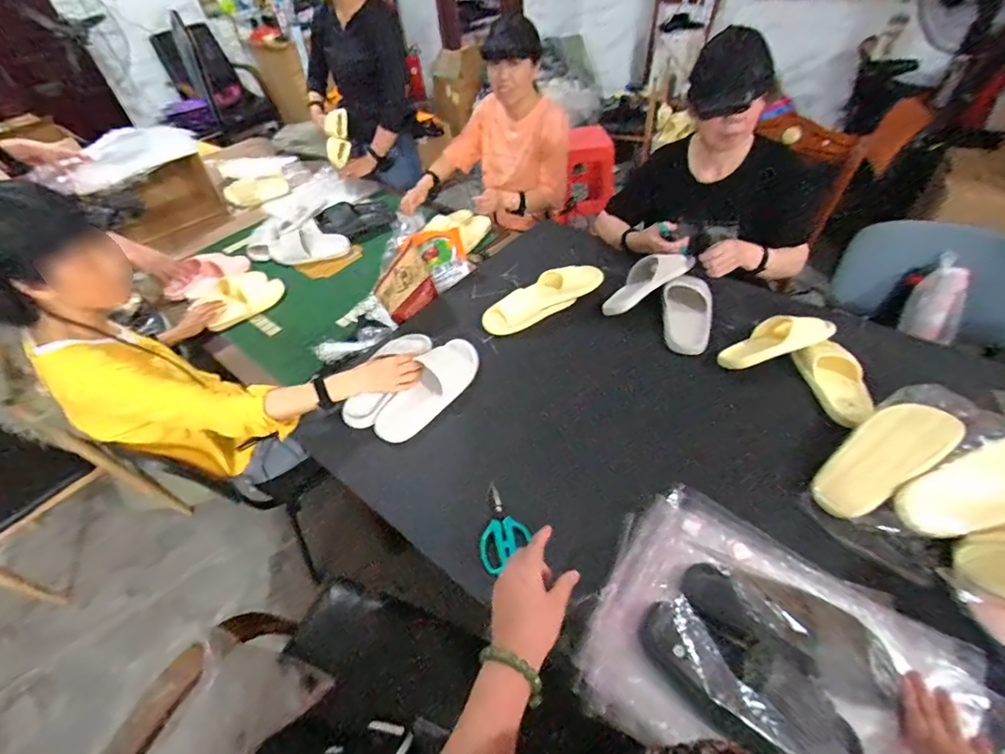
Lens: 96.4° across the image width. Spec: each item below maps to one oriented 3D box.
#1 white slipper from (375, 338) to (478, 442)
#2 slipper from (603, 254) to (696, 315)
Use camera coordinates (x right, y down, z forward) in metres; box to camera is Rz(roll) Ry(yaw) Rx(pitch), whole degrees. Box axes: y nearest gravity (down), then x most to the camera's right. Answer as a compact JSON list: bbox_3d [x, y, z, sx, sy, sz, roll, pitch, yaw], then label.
[{"bbox_3d":[-0.149,0.019,0.960,0.101,0.067,0.284,24,55,24],"label":"white slipper"},{"bbox_3d":[0.343,-0.239,1.097,0.236,0.071,0.098,-27,51,-18],"label":"slipper"}]

